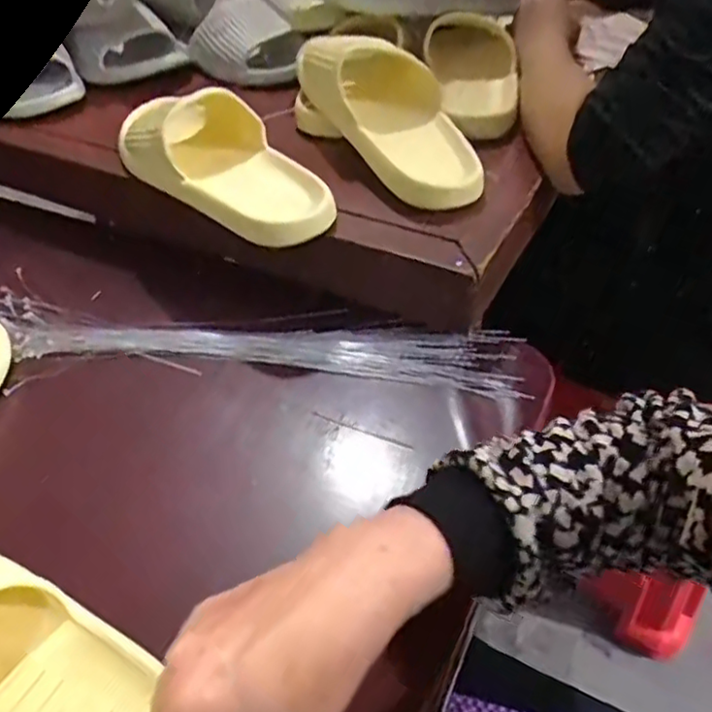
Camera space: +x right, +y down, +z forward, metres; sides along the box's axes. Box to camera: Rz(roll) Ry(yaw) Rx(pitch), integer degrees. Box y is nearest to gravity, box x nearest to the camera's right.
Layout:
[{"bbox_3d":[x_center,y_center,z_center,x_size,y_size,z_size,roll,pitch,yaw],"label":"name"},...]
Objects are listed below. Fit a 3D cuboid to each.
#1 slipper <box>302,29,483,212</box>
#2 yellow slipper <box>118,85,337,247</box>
[{"bbox_3d":[0.029,-0.218,0.587,0.087,0.073,0.231,-28,69,-25],"label":"slipper"},{"bbox_3d":[-0.116,-0.178,0.571,0.252,0.058,0.108,33,52,29],"label":"yellow slipper"}]

